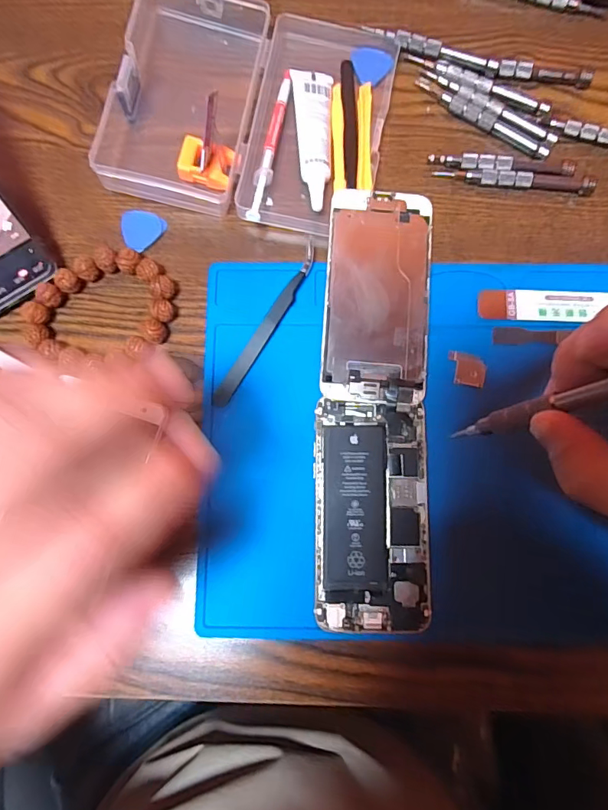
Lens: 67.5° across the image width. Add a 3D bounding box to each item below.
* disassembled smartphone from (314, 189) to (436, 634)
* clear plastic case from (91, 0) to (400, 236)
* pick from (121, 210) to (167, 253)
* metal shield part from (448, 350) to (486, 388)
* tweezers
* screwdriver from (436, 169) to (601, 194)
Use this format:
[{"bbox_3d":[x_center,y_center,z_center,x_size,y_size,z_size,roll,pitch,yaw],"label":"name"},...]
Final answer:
[{"bbox_3d":[0.043,-0.002,0.275,0.065,0.013,0.260,2,81,0],"label":"disassembled smartphone"},{"bbox_3d":[-0.036,-0.198,0.301,0.175,0.031,0.159,11,81,2],"label":"clear plastic case"},{"bbox_3d":[-0.109,-0.118,0.302,0.028,0.004,0.028,44,84,6],"label":"pick"},{"bbox_3d":[0.102,-0.022,0.285,0.024,0.004,0.020,11,81,2],"label":"metal shield part"},{"bbox_3d":[-0.022,-0.050,0.286,0.011,0.008,0.117,32,83,5],"label":"tweezers"},{"bbox_3d":[0.140,-0.151,0.303,0.103,0.010,0.012,5,81,1],"label":"screwdriver"}]

